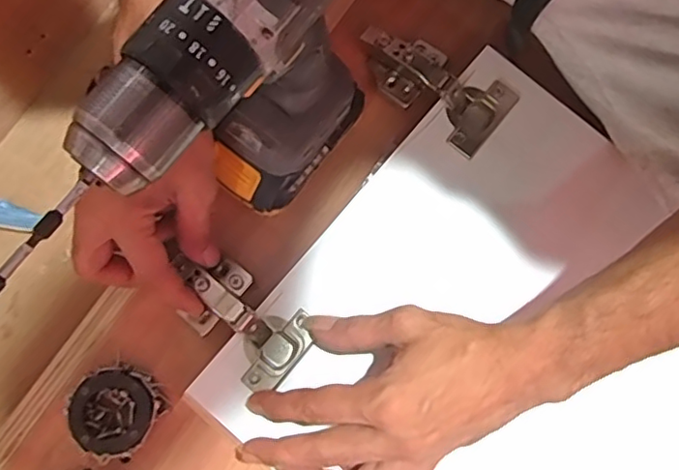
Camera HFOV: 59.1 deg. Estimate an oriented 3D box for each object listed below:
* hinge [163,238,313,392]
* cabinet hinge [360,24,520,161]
[{"bbox_3d":[-0.073,0.050,0.408,0.112,0.028,0.056,45,79,5],"label":"hinge"},{"bbox_3d":[0.069,-0.115,0.448,0.117,0.027,0.059,40,82,5],"label":"cabinet hinge"}]

